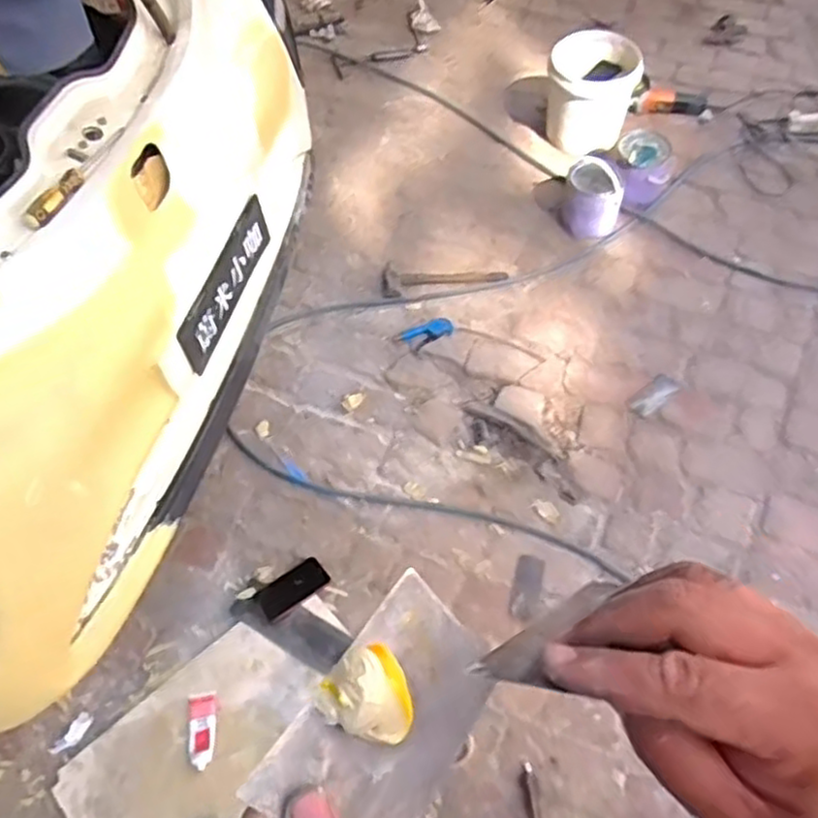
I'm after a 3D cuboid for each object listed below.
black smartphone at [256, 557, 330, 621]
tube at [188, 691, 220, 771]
[{"bbox_3d":[-0.245,0.374,1.516,0.147,0.017,0.076,-32,60,-20],"label":"black smartphone"},{"bbox_3d":[-0.386,0.606,1.366,0.056,0.023,0.129,-9,60,-3],"label":"tube"}]

